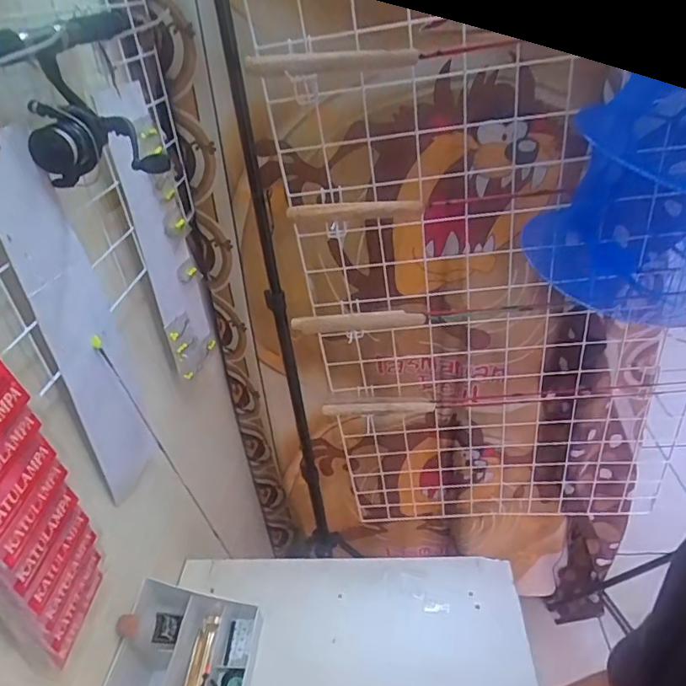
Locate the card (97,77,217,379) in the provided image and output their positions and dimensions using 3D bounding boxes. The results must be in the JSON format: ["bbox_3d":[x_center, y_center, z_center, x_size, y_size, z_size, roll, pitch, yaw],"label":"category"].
[{"bbox_3d":[-0.248,-0.148,0.749,0.033,0.410,0.150,3,39,12],"label":"card"}]

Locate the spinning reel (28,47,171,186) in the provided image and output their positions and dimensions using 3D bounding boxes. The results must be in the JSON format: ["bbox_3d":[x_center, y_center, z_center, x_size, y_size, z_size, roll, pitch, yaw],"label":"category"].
[{"bbox_3d":[-0.243,-0.213,0.497,0.115,0.098,0.078,-19,37,-16],"label":"spinning reel"}]

